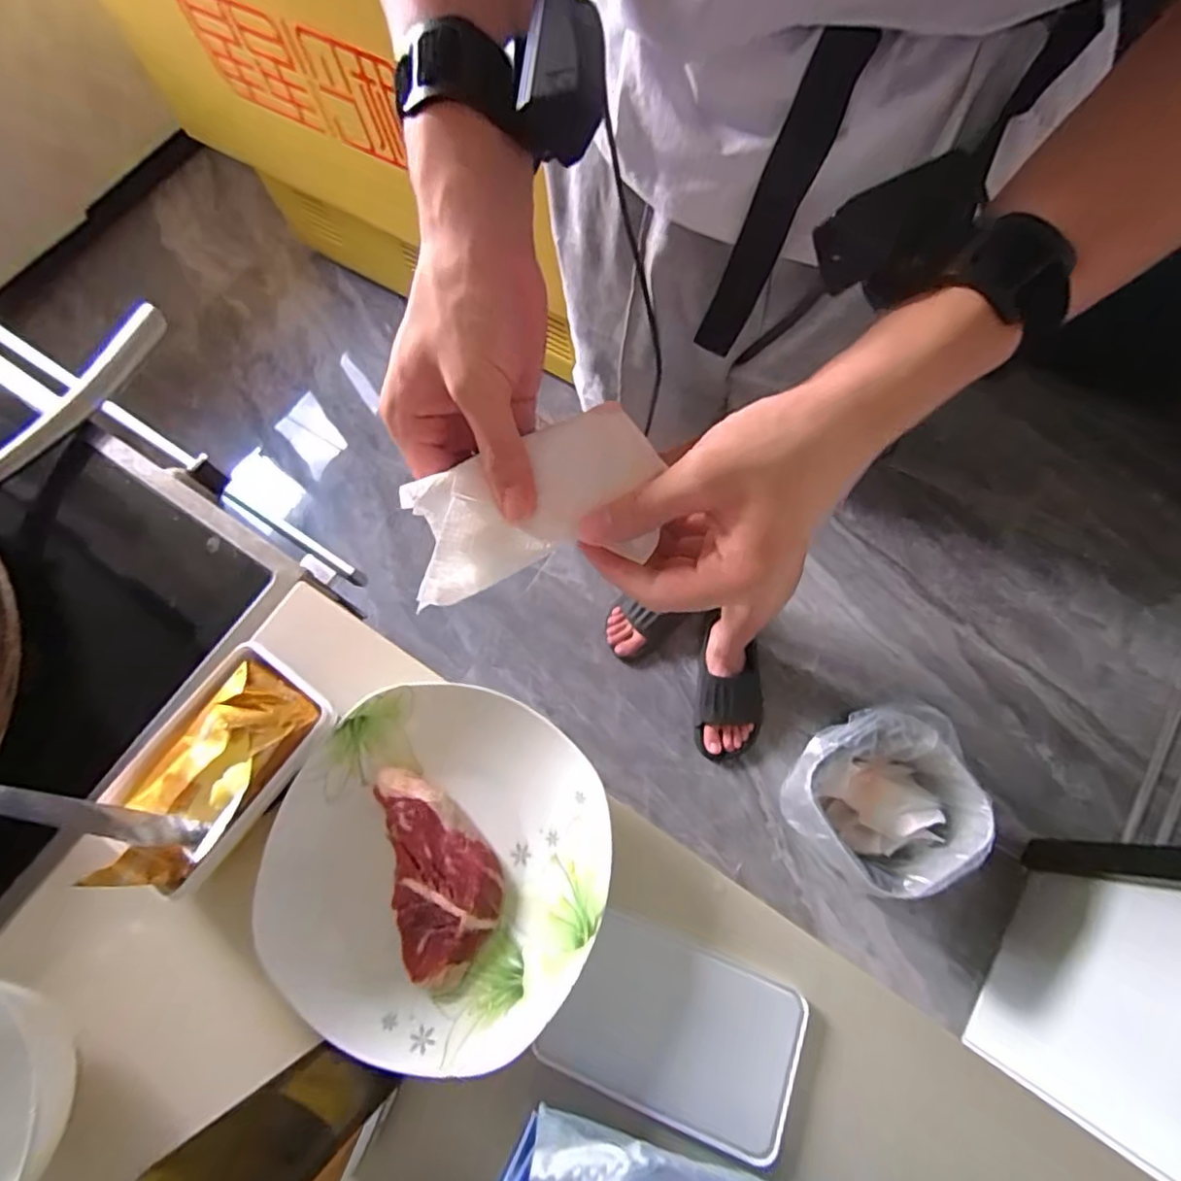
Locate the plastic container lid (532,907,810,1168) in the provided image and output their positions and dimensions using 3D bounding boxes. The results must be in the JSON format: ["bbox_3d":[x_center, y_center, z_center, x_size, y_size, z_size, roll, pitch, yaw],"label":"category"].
[{"bbox_3d":[0.046,0.238,0.339,0.125,0.010,0.082,18,72,11],"label":"plastic container lid"}]

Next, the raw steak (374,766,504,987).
[{"bbox_3d":[-0.087,0.158,0.363,0.059,0.014,0.114,-18,69,-2],"label":"raw steak"}]

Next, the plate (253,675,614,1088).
[{"bbox_3d":[-0.087,0.154,0.357,0.184,0.031,0.187,-2,70,4],"label":"plate"}]

